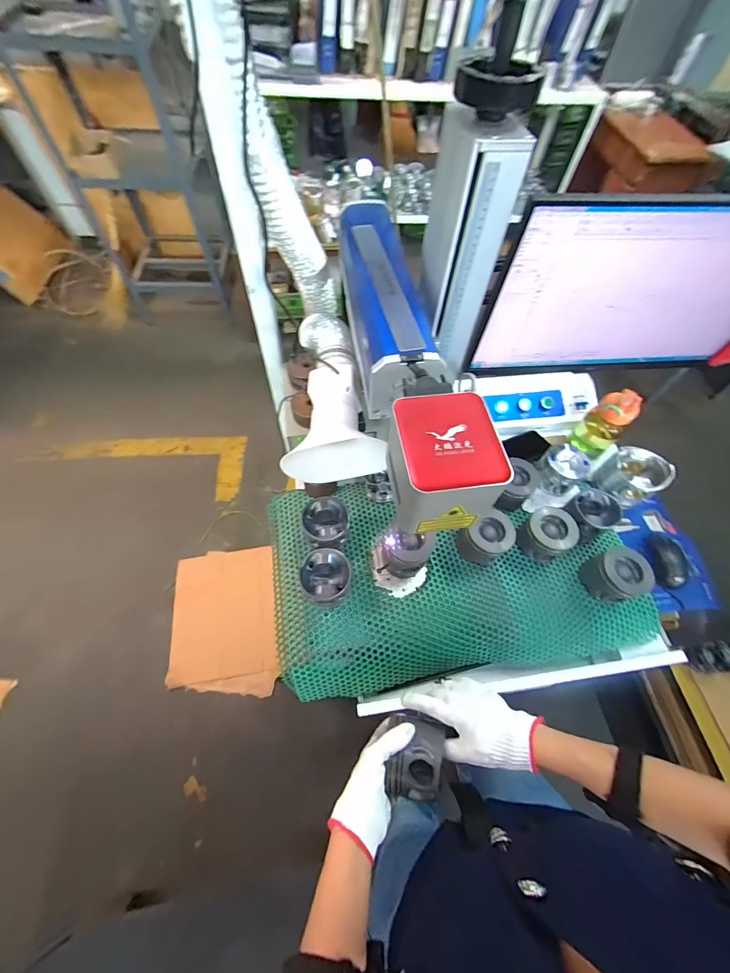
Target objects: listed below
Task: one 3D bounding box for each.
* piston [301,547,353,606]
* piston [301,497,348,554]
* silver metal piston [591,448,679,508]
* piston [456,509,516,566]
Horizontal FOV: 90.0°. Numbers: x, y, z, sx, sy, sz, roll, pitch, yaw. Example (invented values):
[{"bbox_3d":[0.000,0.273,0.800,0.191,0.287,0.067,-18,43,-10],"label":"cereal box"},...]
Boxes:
[{"bbox_3d":[-0.070,0.170,0.651,0.086,0.071,0.094,1,59,-2],"label":"piston"},{"bbox_3d":[-0.073,0.077,0.700,0.087,0.070,0.094,-9,60,-8],"label":"piston"},{"bbox_3d":[0.584,-0.025,0.805,0.103,0.083,0.116,-27,64,-18],"label":"silver metal piston"},{"bbox_3d":[0.232,0.097,0.702,0.083,0.089,0.086,1,59,-2],"label":"piston"}]

